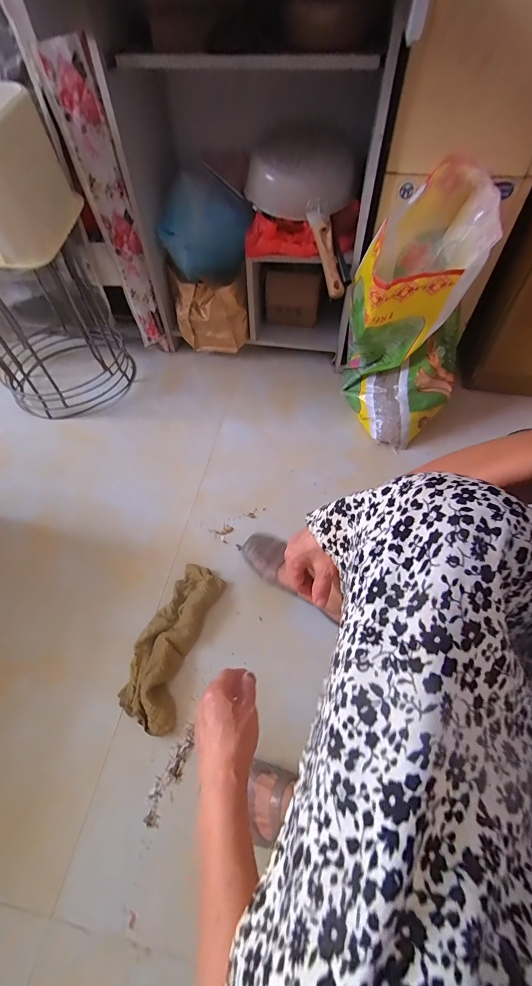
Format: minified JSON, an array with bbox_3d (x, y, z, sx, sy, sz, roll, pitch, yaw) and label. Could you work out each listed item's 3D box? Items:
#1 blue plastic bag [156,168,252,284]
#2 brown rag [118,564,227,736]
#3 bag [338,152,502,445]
[{"bbox_3d":[-0.167,-0.684,0.922,0.241,0.208,0.113,20,54,16],"label":"blue plastic bag"},{"bbox_3d":[-0.169,0.258,0.636,0.106,0.038,0.269,13,53,10],"label":"brown rag"},{"bbox_3d":[0.315,-0.376,0.791,0.258,0.443,0.270,10,52,8],"label":"bag"}]

